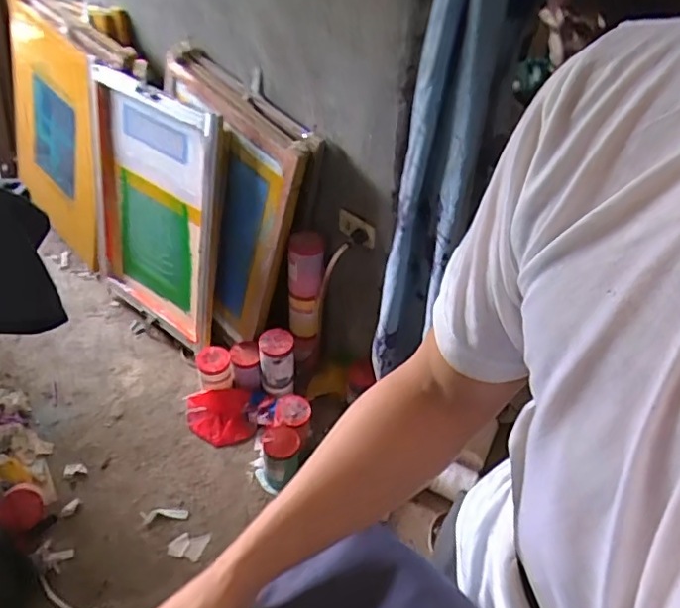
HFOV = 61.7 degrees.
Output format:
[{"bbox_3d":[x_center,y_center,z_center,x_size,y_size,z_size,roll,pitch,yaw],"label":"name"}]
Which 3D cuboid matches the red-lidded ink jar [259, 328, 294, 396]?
[{"bbox_3d":[-0.184,0.173,1.655,0.093,0.206,0.088,-2,45,-7],"label":"red-lidded ink jar"}]

